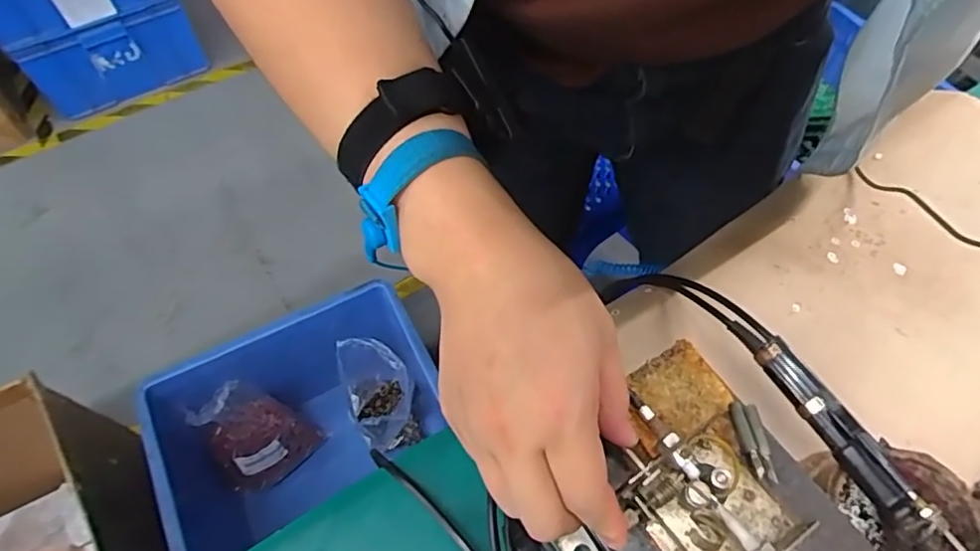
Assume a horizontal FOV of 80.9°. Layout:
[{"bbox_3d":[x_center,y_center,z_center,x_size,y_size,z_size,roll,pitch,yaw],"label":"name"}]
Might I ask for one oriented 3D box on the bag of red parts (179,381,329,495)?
[{"bbox_3d":[-0.413,0.282,1.014,0.129,0.194,0.159,39,67,20],"label":"bag of red parts"}]

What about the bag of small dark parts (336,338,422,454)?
[{"bbox_3d":[-0.202,0.219,1.043,0.120,0.189,0.164,-20,62,-12],"label":"bag of small dark parts"}]

